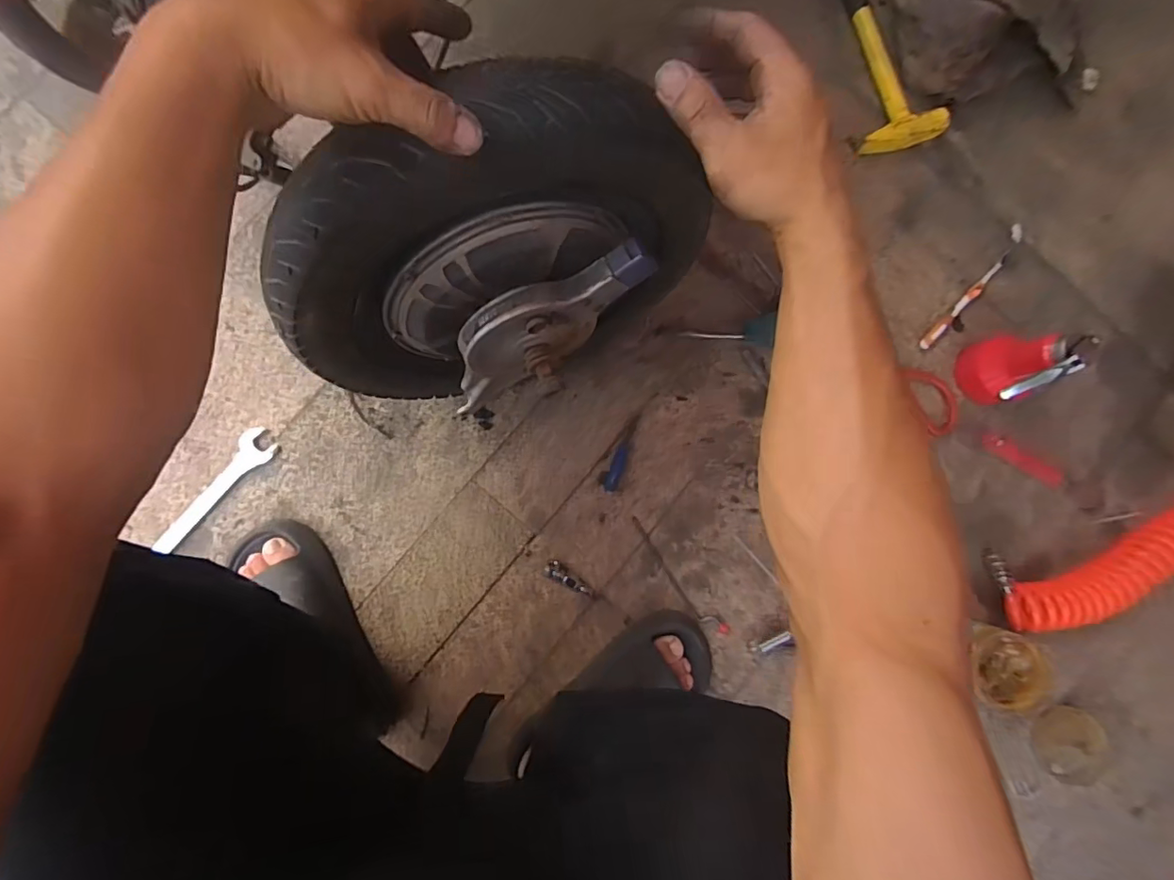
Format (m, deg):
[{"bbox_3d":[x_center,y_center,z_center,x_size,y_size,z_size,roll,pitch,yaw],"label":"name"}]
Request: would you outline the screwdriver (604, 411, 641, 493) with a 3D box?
[{"bbox_3d":[0.043,0.014,0.649,0.015,0.013,0.097,21,83,-2],"label":"screwdriver"}]

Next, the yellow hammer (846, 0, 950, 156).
[{"bbox_3d":[0.360,-0.507,0.677,0.099,0.035,0.305,-10,88,-5],"label":"yellow hammer"}]

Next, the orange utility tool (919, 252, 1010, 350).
[{"bbox_3d":[0.468,-0.172,0.673,0.014,0.016,0.157,44,83,1],"label":"orange utility tool"}]

